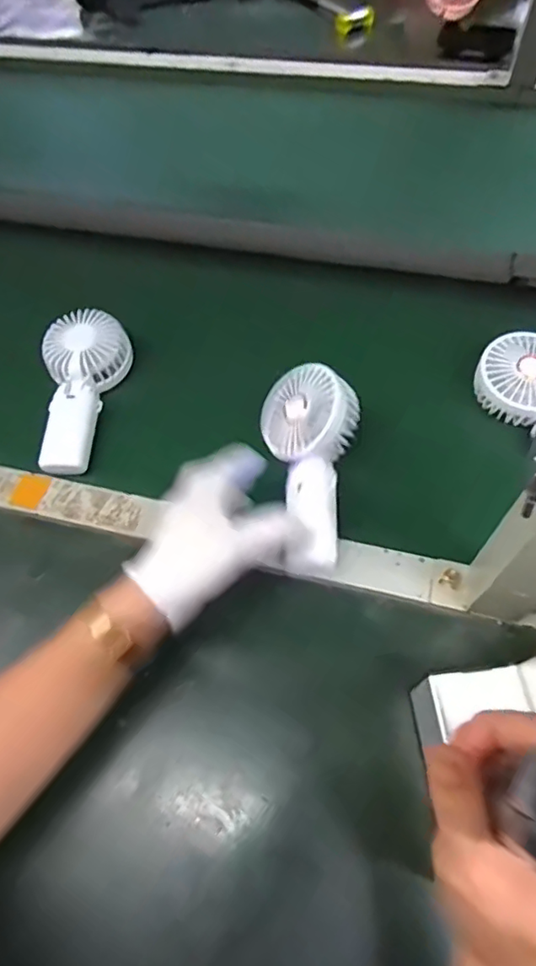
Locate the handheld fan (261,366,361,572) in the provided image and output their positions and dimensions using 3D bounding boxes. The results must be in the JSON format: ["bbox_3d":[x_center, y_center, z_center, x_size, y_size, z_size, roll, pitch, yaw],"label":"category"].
[{"bbox_3d":[0.041,-0.015,0.479,0.080,0.053,0.182,-3,71,-1],"label":"handheld fan"}]

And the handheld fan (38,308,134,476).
[{"bbox_3d":[-0.199,-0.093,0.581,0.081,0.040,0.178,5,74,4],"label":"handheld fan"}]

